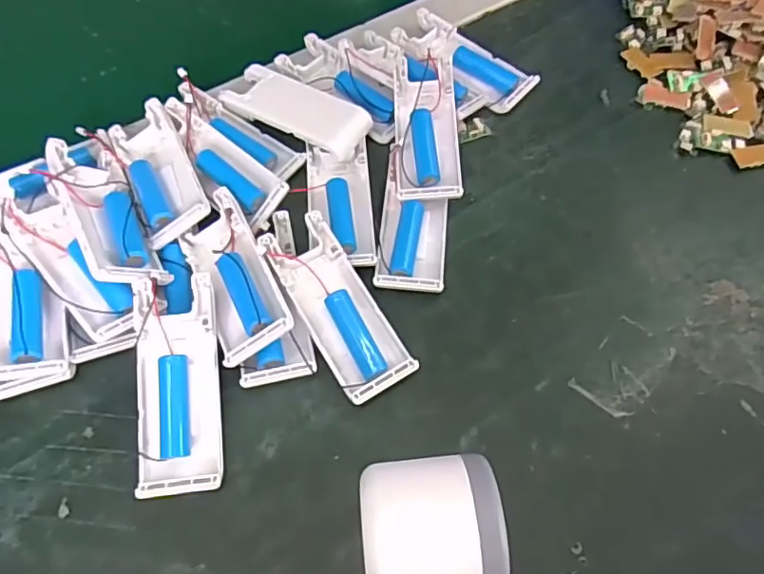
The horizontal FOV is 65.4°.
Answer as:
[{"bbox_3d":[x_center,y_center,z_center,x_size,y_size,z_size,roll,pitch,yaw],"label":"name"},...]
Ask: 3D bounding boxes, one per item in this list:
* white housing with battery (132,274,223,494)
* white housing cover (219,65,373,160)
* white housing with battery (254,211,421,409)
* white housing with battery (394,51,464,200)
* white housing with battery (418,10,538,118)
[{"bbox_3d":[-0.102,0.048,0.298,0.039,0.019,0.104,-6,74,-4],"label":"white housing with battery"},{"bbox_3d":[-0.058,-0.120,0.397,0.100,0.015,0.037,29,65,14],"label":"white housing cover"},{"bbox_3d":[-0.023,0.010,0.321,0.042,0.024,0.101,-29,65,-16],"label":"white housing with battery"},{"bbox_3d":[0.029,-0.100,0.376,0.039,0.030,0.104,-1,61,-1],"label":"white housing with battery"},{"bbox_3d":[0.059,-0.162,0.428,0.101,0.016,0.039,38,67,18],"label":"white housing with battery"}]

